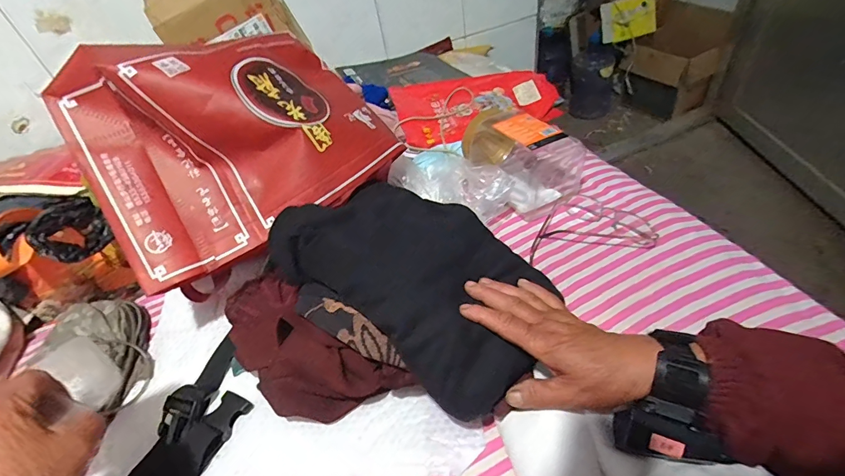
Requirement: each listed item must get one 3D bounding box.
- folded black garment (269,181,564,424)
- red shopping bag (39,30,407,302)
[{"bbox_3d":[-0.006,0.024,0.424,0.272,0.071,0.183,28,58,27],"label":"folded black garment"},{"bbox_3d":[-0.208,-0.120,0.514,0.328,0.159,0.242,-25,76,-46],"label":"red shopping bag"}]

